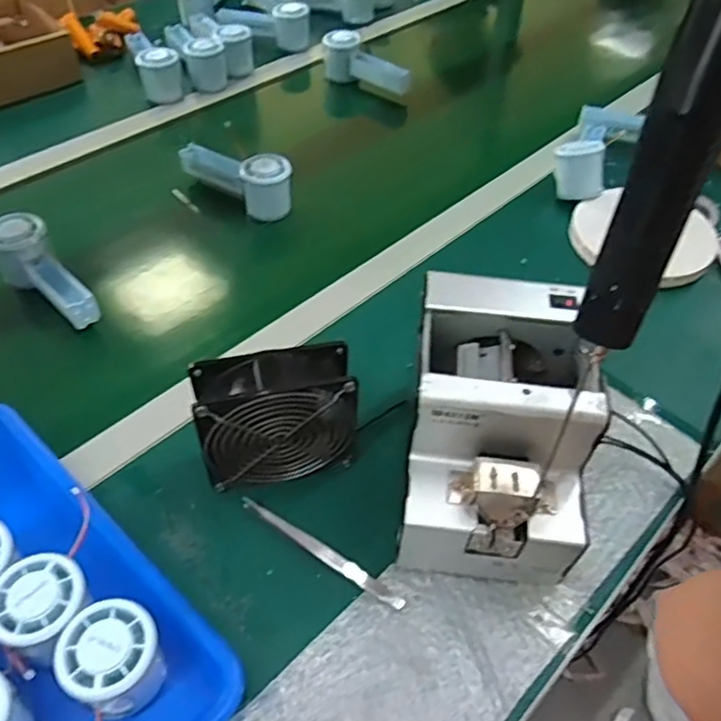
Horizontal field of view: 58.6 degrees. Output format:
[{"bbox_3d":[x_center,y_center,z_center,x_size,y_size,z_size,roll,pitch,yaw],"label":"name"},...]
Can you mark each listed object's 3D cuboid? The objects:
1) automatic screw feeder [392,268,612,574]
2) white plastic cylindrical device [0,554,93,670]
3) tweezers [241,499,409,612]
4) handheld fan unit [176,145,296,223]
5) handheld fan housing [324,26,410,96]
[{"bbox_3d":[0.100,0.048,0.486,0.123,0.143,0.187,6,51,3],"label":"automatic screw feeder"},{"bbox_3d":[-0.208,0.162,0.420,0.055,0.041,0.058,1,51,-1],"label":"white plastic cylindrical device"},{"bbox_3d":[-0.030,0.145,0.490,0.144,0.006,0.011,28,55,19],"label":"tweezers"},{"bbox_3d":[-0.152,-0.234,0.783,0.168,0.064,0.053,37,59,24],"label":"handheld fan unit"},{"bbox_3d":[0.010,-0.451,0.988,0.157,0.071,0.045,27,54,1],"label":"handheld fan housing"}]

